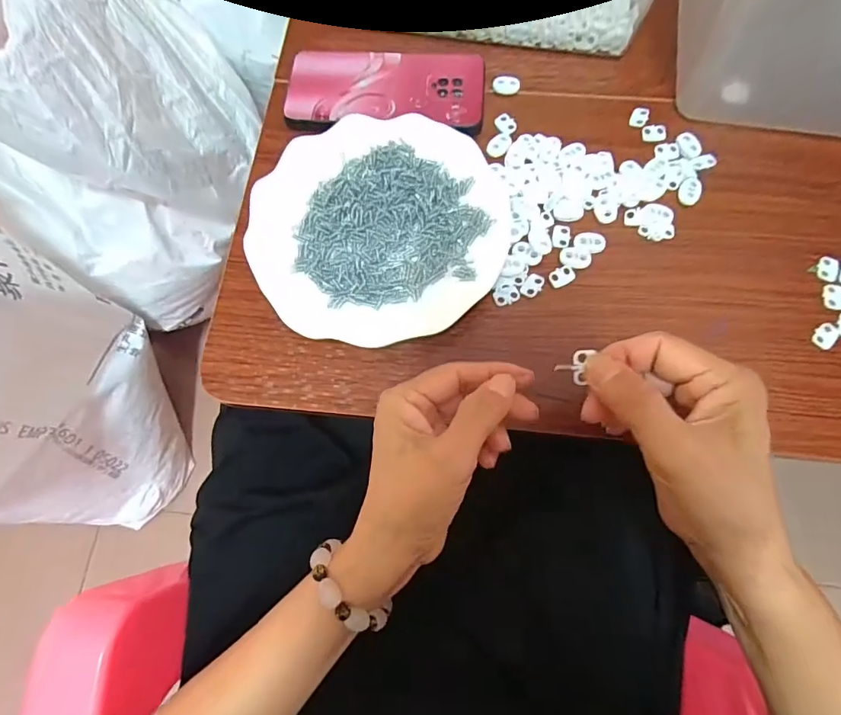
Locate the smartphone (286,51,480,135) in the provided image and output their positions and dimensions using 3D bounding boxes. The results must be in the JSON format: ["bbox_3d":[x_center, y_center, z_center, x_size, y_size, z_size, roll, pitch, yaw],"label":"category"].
[{"bbox_3d":[-0.030,-0.225,0.385,0.164,0.012,0.085,3,74,3],"label":"smartphone"}]

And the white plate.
[{"bbox_3d":[-0.029,-0.096,0.338,0.182,0.028,0.178,-1,74,2],"label":"white plate"}]

